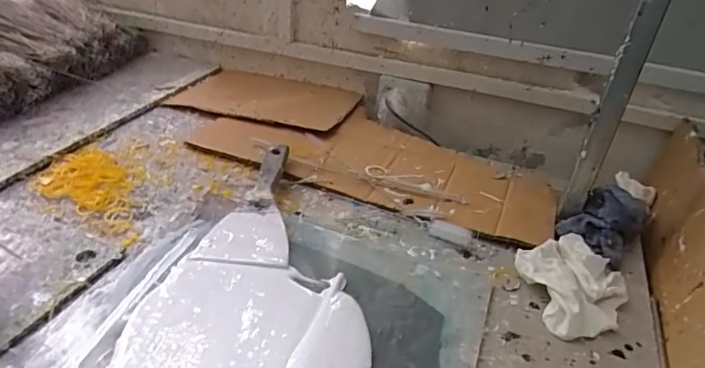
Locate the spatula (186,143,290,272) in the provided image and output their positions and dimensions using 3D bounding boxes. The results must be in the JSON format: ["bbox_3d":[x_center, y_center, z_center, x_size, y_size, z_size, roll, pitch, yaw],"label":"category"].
[{"bbox_3d":[-0.111,0.019,0.577,0.096,0.029,0.188,6,36,1],"label":"spatula"}]

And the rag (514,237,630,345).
[{"bbox_3d":[0.230,0.101,0.513,0.099,0.032,0.116,-5,37,-13],"label":"rag"}]

